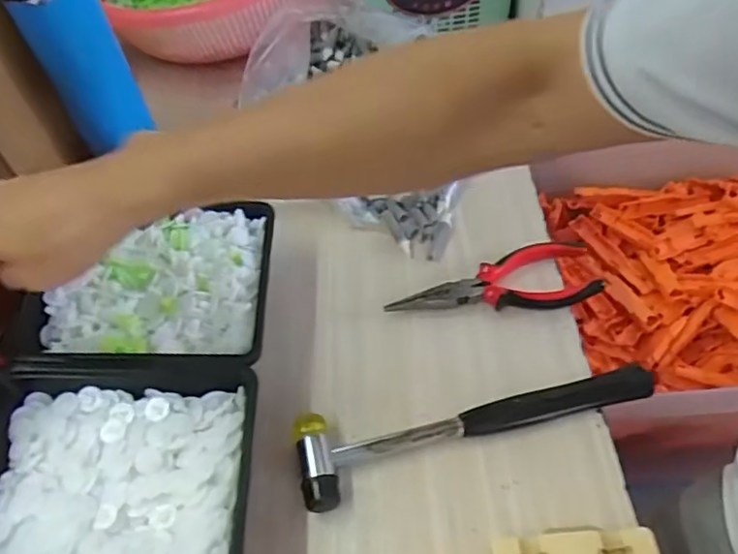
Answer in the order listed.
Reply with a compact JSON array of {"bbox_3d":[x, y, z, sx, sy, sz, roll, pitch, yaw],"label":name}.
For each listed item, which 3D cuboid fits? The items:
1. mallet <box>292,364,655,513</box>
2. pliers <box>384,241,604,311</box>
[{"bbox_3d":[0.072,0.098,0.402,0.237,0.023,0.057,-13,52,-4],"label":"mallet"},{"bbox_3d":[0.094,0.004,0.468,0.156,0.024,0.057,-7,52,1],"label":"pliers"}]

